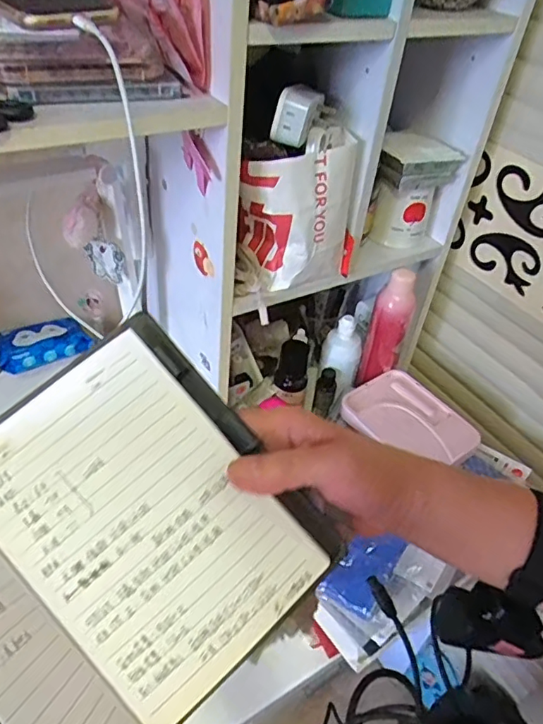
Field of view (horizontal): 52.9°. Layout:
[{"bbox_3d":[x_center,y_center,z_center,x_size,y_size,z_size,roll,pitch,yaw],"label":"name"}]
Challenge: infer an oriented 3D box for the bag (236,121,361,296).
[{"bbox_3d":[0.027,-0.174,0.636,0.140,0.158,0.075,-12,44,-19],"label":"bag"}]

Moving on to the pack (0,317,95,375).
[{"bbox_3d":[-0.332,-0.033,0.799,0.124,0.033,0.090,-17,46,-24],"label":"pack"}]

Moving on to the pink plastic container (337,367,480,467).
[{"bbox_3d":[0.197,0.086,0.779,0.126,0.032,0.168,-23,48,-29],"label":"pink plastic container"}]

